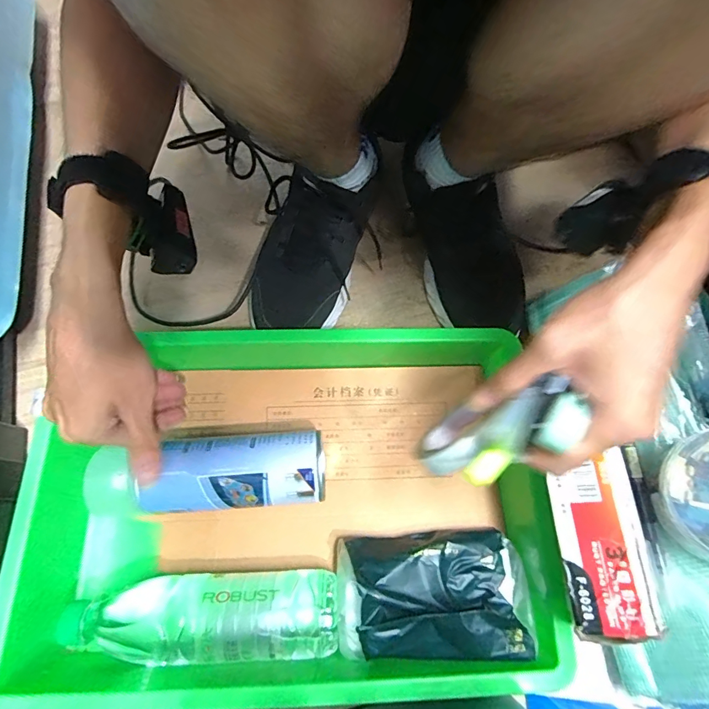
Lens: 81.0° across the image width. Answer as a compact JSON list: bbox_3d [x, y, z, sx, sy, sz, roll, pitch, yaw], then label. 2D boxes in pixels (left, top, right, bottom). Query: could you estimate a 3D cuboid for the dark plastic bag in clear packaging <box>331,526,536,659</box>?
[{"bbox_3d":[0.066,0.200,0.353,0.156,0.061,0.090,-2,71,-3],"label":"dark plastic bag in clear packaging"}]

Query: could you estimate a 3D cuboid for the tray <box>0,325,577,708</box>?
[{"bbox_3d":[-0.054,0.121,0.372,0.417,0.068,0.286,-1,71,-2],"label":"tray"}]

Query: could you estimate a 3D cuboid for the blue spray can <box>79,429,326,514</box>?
[{"bbox_3d":[-0.132,0.108,0.378,0.207,0.063,0.062,-3,71,-3],"label":"blue spray can"}]

